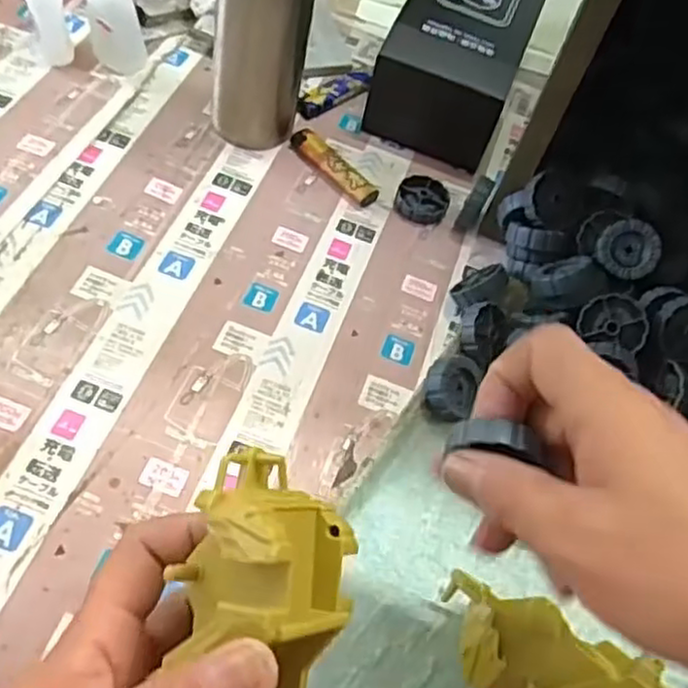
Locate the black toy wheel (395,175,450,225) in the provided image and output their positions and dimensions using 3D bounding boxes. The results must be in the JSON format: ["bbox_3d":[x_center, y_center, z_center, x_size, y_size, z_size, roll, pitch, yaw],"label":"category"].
[{"bbox_3d":[0.058,-0.106,0.527,0.038,0.010,0.038,4,57,-7],"label":"black toy wheel"}]

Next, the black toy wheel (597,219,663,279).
[{"bbox_3d":[0.179,-0.060,0.452,0.036,0.013,0.035,30,98,11],"label":"black toy wheel"}]

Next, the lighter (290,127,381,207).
[{"bbox_3d":[-0.008,-0.131,0.531,0.020,0.009,0.080,-37,70,-27],"label":"lighter"}]

